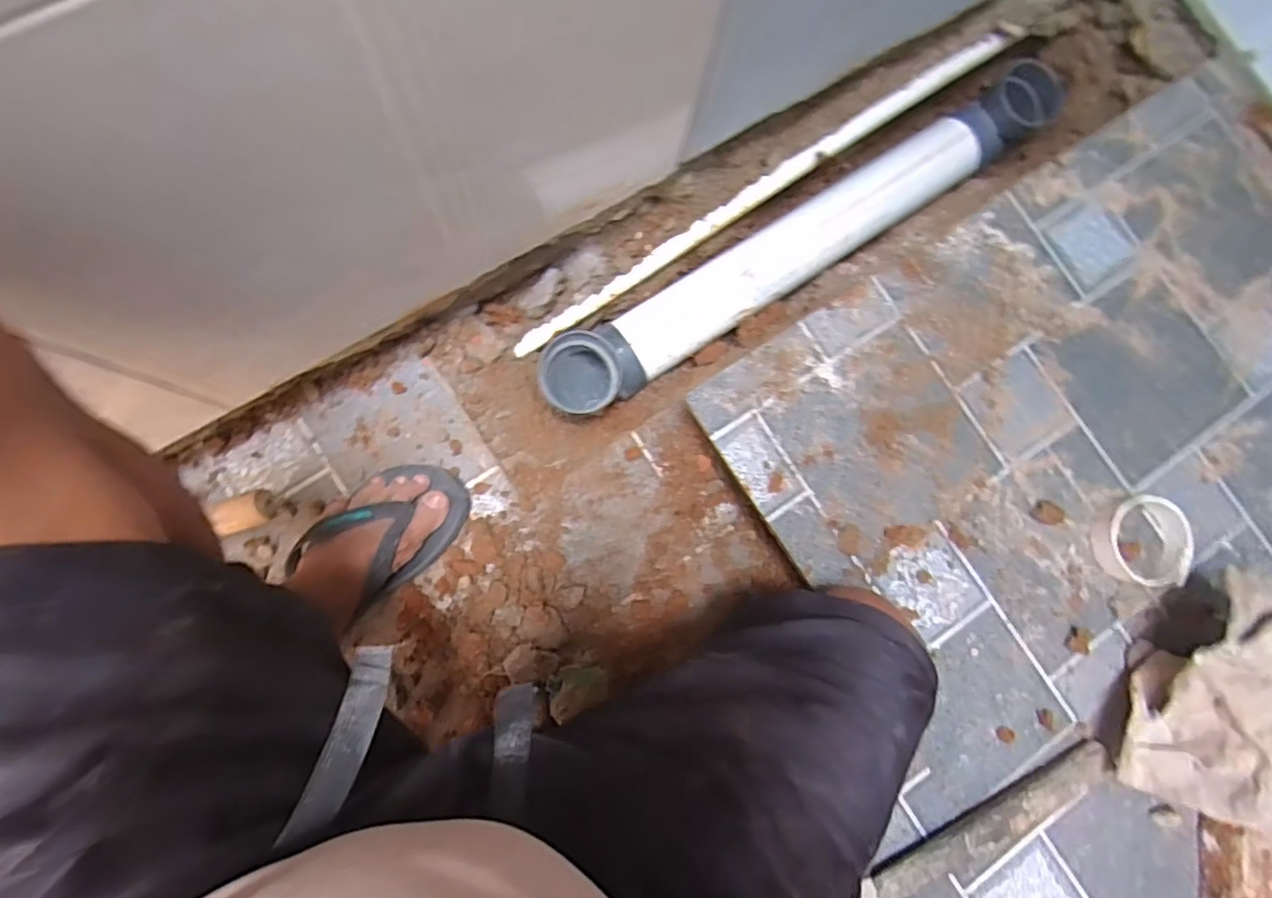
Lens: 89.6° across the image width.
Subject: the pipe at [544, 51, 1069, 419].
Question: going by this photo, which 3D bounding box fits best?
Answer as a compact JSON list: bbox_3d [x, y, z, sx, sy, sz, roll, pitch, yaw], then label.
[{"bbox_3d":[0.236,-0.286,0.840,0.829,0.078,0.096,-34,87,-8],"label":"pipe"}]

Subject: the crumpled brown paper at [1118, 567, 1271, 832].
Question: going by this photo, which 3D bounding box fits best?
[{"bbox_3d":[0.546,0.226,0.605,0.117,0.118,0.224,24,81,-1],"label":"crumpled brown paper"}]

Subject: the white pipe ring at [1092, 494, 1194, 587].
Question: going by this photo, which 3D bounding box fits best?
[{"bbox_3d":[0.532,0.096,0.674,0.087,0.029,0.093,4,82,-4],"label":"white pipe ring"}]

